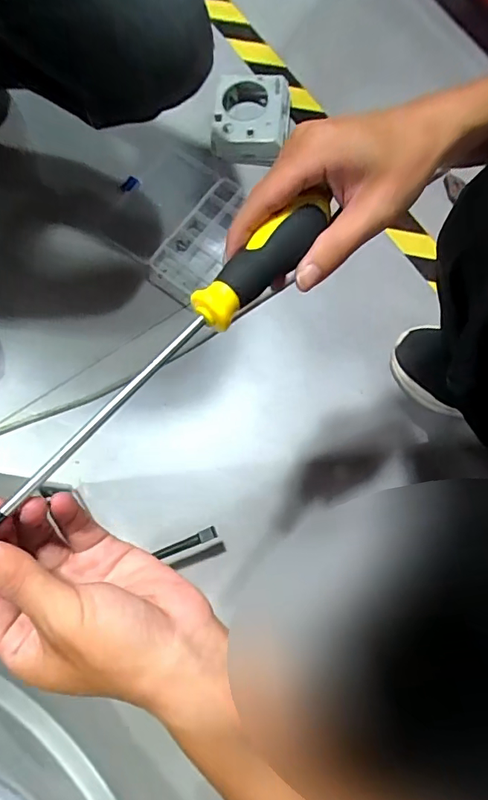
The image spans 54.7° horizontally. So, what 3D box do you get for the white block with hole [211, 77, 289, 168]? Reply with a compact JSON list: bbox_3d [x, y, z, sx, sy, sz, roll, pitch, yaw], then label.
[{"bbox_3d":[0.012,-0.415,0.696,0.108,0.037,0.128,3,77,0],"label":"white block with hole"}]

